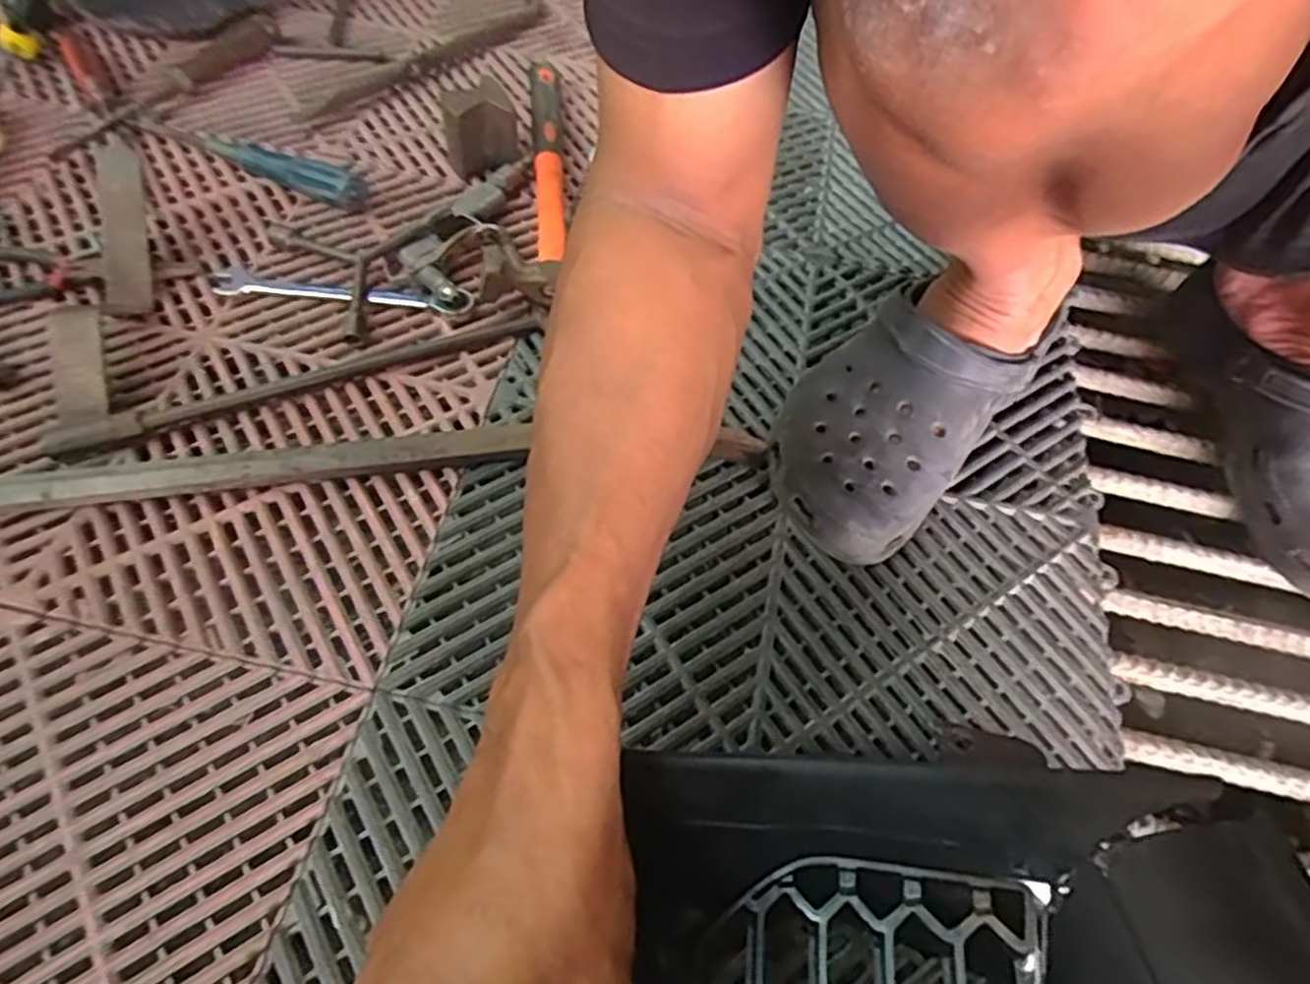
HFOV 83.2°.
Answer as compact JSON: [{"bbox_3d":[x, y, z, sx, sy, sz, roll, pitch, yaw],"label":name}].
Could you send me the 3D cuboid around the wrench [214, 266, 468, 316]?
[{"bbox_3d":[-0.220,-0.143,0.519,0.184,0.013,0.032,5,59,-2],"label":"wrench"}]

